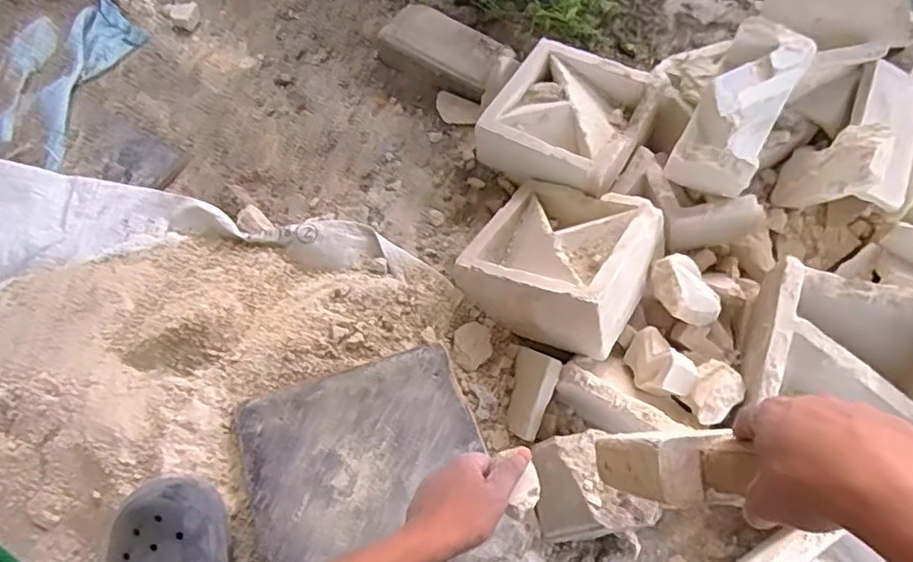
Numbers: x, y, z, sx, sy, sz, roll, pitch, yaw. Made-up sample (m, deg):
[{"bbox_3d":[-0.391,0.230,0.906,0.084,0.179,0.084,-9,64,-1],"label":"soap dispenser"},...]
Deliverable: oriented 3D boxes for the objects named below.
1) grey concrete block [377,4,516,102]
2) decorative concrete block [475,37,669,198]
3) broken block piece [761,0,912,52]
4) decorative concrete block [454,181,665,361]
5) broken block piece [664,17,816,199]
[{"bbox_3d":[-0.016,-0.363,0.993,0.229,0.063,0.105,30,65,12],"label":"grey concrete block"},{"bbox_3d":[0.168,-0.234,0.890,0.219,0.088,0.209,31,65,13],"label":"decorative concrete block"},{"bbox_3d":[0.551,-0.391,0.889,0.182,0.028,0.106,6,98,28],"label":"broken block piece"},{"bbox_3d":[0.138,-0.024,0.793,0.200,0.114,0.199,10,47,37],"label":"decorative concrete block"},{"bbox_3d":[0.366,-0.217,0.796,0.100,0.095,0.213,28,91,11],"label":"broken block piece"}]

